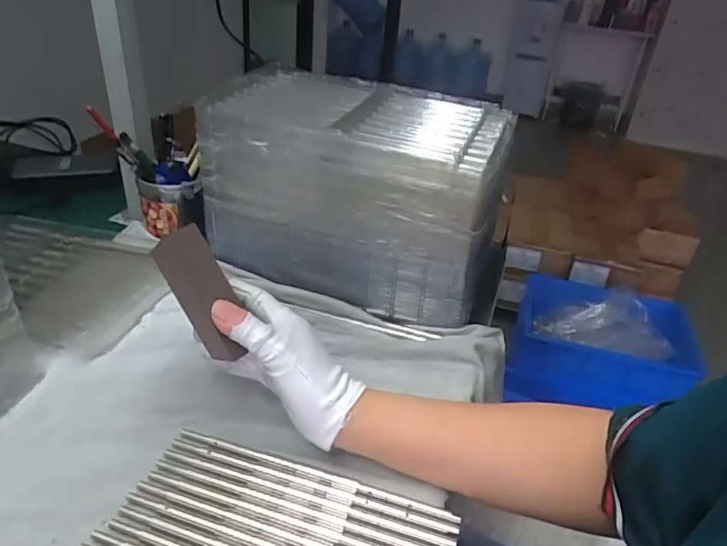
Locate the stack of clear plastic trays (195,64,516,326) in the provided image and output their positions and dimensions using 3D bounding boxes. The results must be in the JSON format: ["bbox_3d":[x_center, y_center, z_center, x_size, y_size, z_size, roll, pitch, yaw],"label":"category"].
[{"bbox_3d":[-0.003,-0.082,0.578,0.287,0.186,0.185,18,33,18],"label":"stack of clear plastic trays"}]

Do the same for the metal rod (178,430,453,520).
[{"bbox_3d":[-0.036,0.140,0.391,0.209,0.004,0.010,15,33,14],"label":"metal rod"}]

